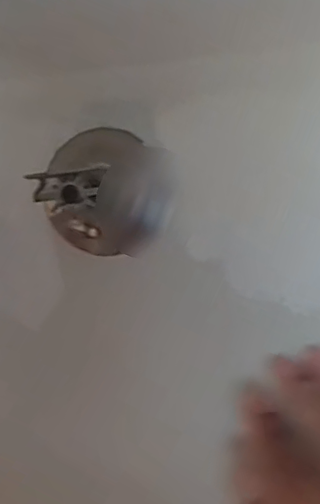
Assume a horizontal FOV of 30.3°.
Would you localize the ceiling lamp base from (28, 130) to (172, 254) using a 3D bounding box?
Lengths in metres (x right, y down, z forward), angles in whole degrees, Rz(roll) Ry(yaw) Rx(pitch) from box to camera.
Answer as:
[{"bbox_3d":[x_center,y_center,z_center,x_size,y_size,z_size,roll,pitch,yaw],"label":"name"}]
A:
[{"bbox_3d":[-0.027,-0.032,0.305,0.062,0.064,0.066,-5,4,0],"label":"ceiling lamp base"}]

